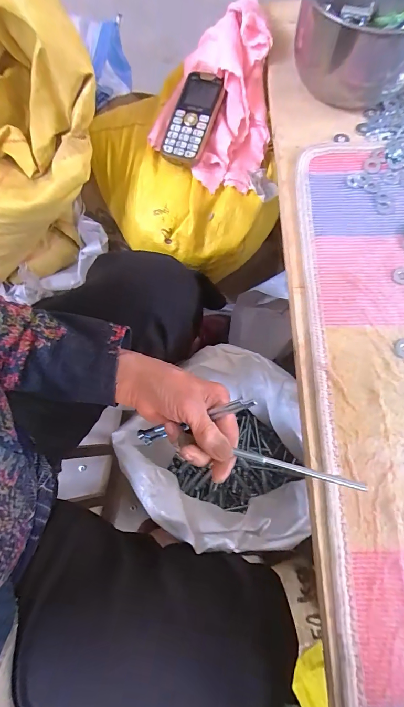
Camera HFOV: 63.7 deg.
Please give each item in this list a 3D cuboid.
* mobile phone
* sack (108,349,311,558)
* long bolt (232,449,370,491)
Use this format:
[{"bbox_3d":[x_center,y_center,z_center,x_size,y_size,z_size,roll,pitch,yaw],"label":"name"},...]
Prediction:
[{"bbox_3d":[-0.014,-0.317,0.438,0.059,0.016,0.115,22,94,7],"label":"mobile phone"},{"bbox_3d":[0.035,0.168,0.543,0.238,0.306,0.240,-40,78,-9],"label":"sack"},{"bbox_3d":[0.079,0.096,0.269,0.102,0.004,0.006,8,72,27],"label":"long bolt"}]

